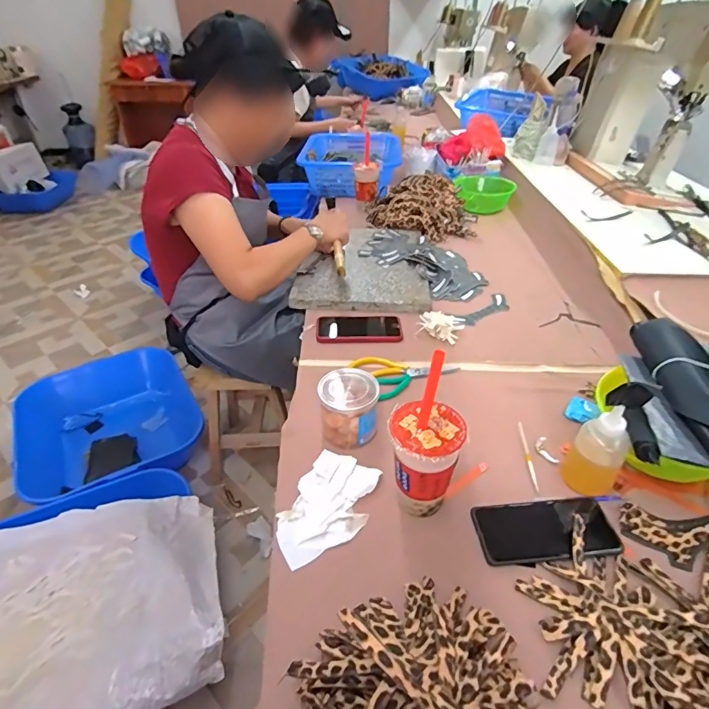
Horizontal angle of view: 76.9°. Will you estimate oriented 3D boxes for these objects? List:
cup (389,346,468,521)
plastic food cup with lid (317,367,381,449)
[{"bbox_3d":[0.083,0.102,0.514,0.078,0.212,0.078,0,37,0],"label":"cup"},{"bbox_3d":[-0.007,0.076,0.646,0.078,0.088,0.073,0,37,0],"label":"plastic food cup with lid"}]

